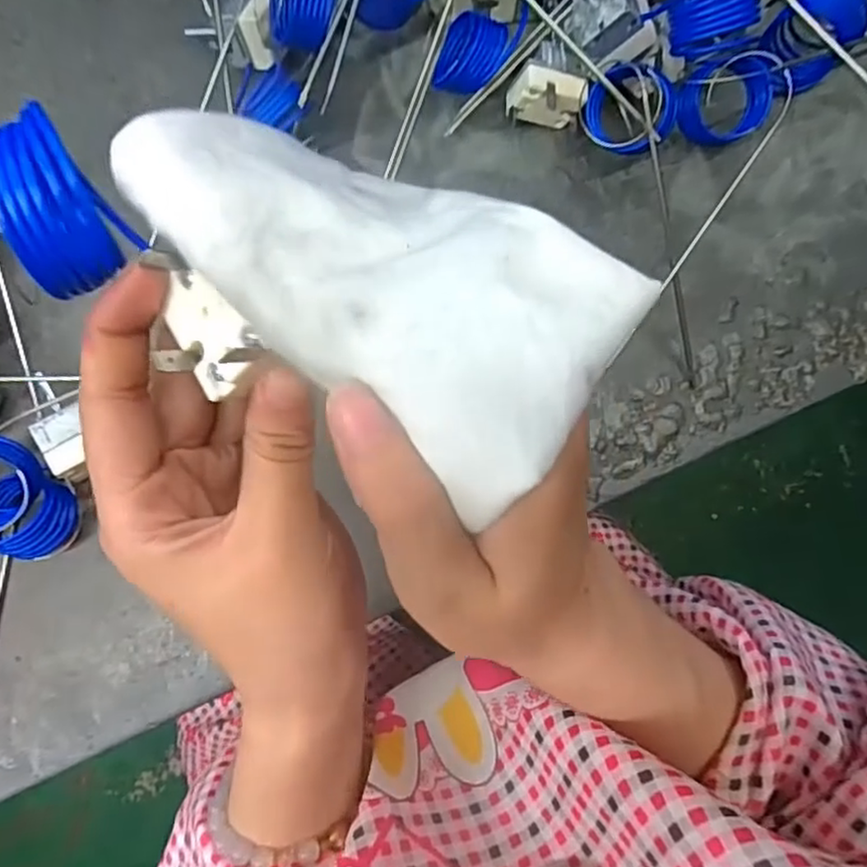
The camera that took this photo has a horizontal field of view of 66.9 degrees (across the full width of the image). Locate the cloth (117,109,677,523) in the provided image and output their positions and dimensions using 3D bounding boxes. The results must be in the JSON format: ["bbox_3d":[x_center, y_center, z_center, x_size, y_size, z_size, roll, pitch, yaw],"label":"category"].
[{"bbox_3d":[-0.013,-0.040,0.157,0.115,0.037,0.067,35,86,2],"label":"cloth"}]

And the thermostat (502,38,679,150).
[{"bbox_3d":[0.087,-0.178,0.354,0.087,0.040,0.035,20,86,1],"label":"thermostat"}]

